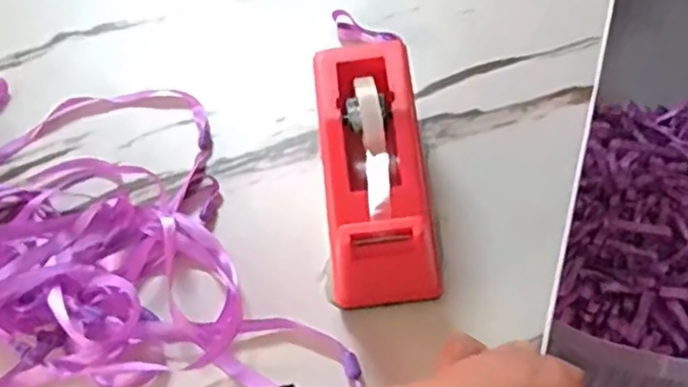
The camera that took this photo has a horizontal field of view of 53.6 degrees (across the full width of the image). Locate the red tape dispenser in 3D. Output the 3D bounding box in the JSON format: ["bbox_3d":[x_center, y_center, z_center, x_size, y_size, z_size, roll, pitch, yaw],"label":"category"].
[{"bbox_3d":[0.016,-0.012,0.407,0.065,0.077,0.156,-6,56,3],"label":"red tape dispenser"}]

